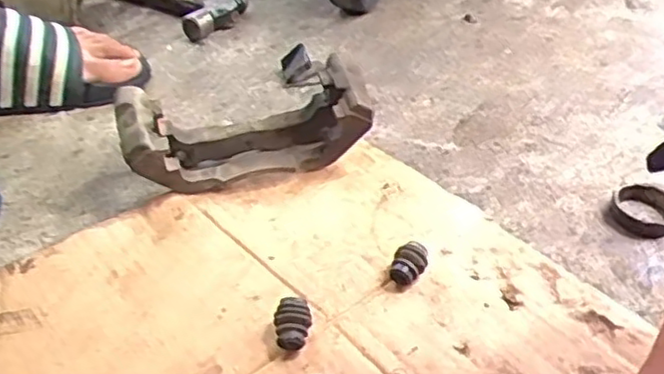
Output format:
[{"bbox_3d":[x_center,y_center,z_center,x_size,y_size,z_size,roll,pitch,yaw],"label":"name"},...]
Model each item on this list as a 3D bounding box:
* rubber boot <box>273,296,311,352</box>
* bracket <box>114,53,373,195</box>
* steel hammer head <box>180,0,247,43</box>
[{"bbox_3d":[-0.024,0.085,0.431,0.022,0.025,0.024,1,38,-1],"label":"rubber boot"},{"bbox_3d":[-0.070,-0.043,0.556,0.184,0.075,0.057,-9,40,-14],"label":"bracket"},{"bbox_3d":[-0.126,-0.191,0.783,0.030,0.027,0.095,24,43,25],"label":"steel hammer head"}]

